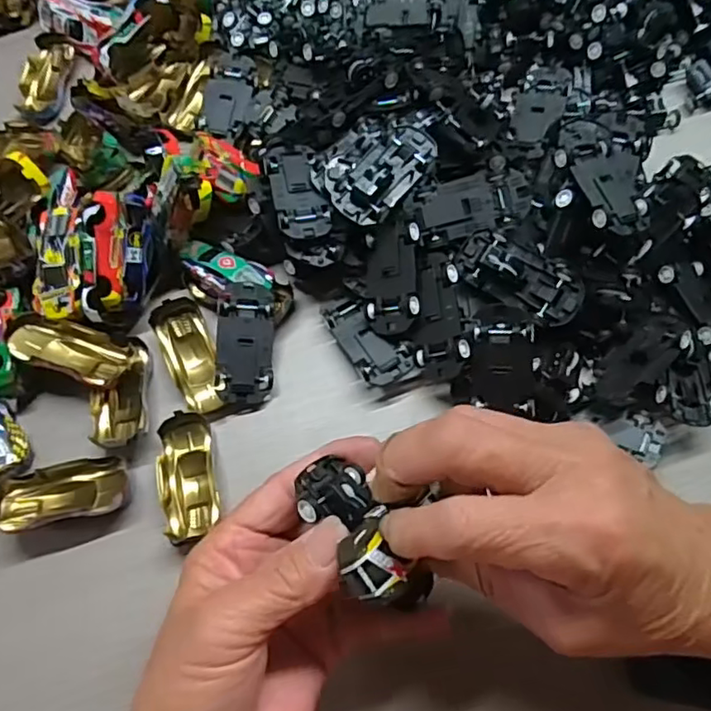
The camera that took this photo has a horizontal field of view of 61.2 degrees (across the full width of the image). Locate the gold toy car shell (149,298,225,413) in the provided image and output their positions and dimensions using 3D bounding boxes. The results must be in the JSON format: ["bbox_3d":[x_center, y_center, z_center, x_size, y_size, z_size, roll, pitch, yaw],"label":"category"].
[{"bbox_3d":[-0.090,0.001,0.329,0.026,0.021,0.060,-22,69,-7],"label":"gold toy car shell"}]

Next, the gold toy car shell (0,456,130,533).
[{"bbox_3d":[-0.146,0.068,0.299,0.060,0.022,0.031,-14,69,-4],"label":"gold toy car shell"}]

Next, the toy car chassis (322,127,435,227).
[{"bbox_3d":[0.011,-0.101,0.320,0.042,0.021,0.065,38,74,15],"label":"toy car chassis"}]

